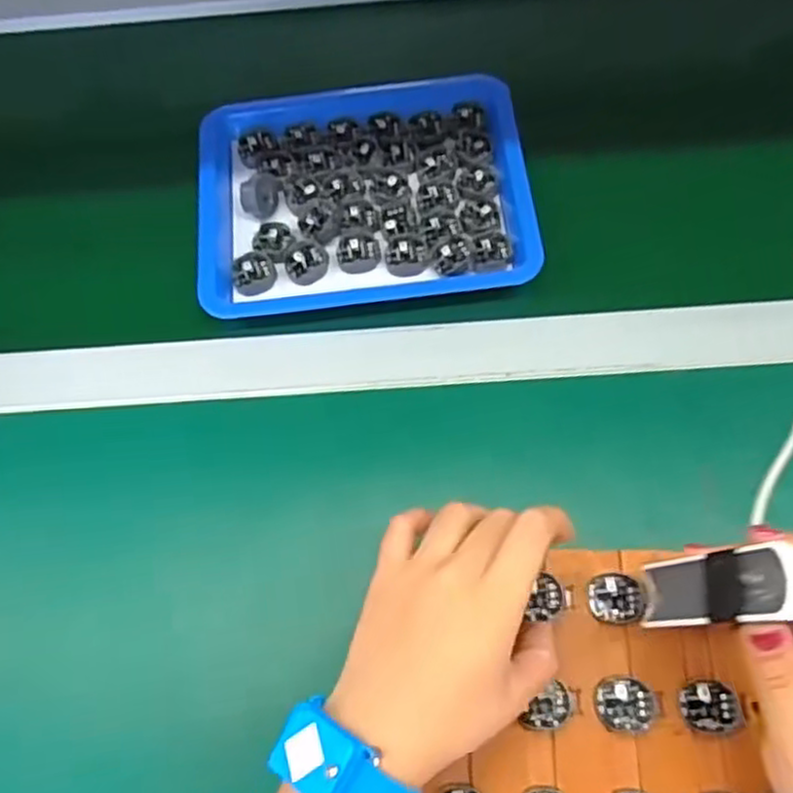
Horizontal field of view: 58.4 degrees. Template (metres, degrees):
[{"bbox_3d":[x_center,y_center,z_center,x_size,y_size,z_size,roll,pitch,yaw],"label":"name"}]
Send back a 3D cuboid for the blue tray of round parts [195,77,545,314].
[{"bbox_3d":[-0.023,-0.143,0.491,0.216,0.034,0.170,-8,69,4],"label":"blue tray of round parts"}]

